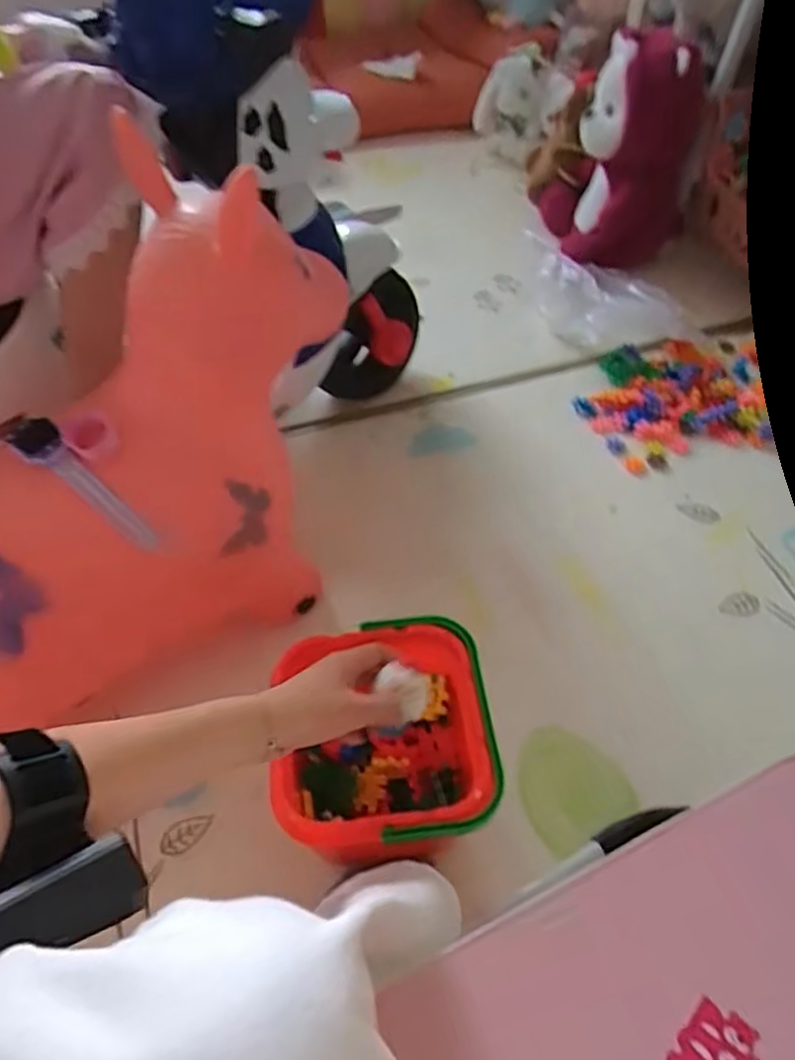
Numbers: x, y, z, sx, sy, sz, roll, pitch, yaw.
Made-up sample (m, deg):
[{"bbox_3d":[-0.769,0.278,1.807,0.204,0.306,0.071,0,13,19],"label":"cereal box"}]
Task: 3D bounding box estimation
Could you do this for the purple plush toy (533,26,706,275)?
[{"bbox_3d":[0.355,-0.604,1.137,0.248,0.341,0.151,18,53,14],"label":"purple plush toy"}]

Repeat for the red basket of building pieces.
[{"bbox_3d":[-0.012,0.187,0.609,0.173,0.120,0.185,-6,51,-4],"label":"red basket of building pieces"}]

